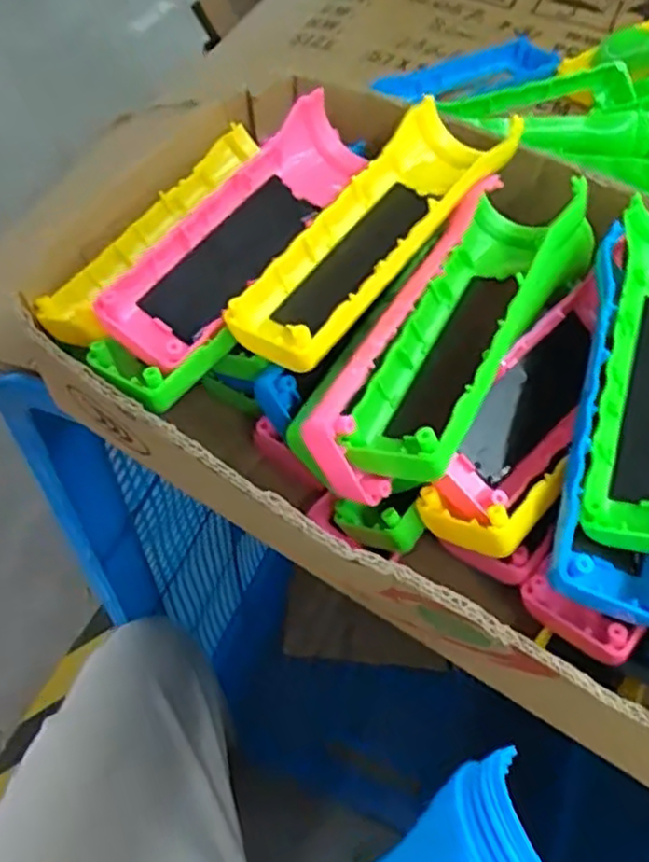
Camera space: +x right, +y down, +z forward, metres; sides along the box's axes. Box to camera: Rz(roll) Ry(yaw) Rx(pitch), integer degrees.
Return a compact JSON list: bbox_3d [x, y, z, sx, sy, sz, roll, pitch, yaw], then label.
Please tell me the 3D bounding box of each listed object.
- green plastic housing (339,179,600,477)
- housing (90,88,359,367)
[{"bbox_3d":[0.059,-0.044,0.276,0.051,0.034,0.164,27,58,15],"label":"green plastic housing"},{"bbox_3d":[-0.028,-0.090,0.296,0.045,0.027,0.151,32,59,18],"label":"housing"}]

